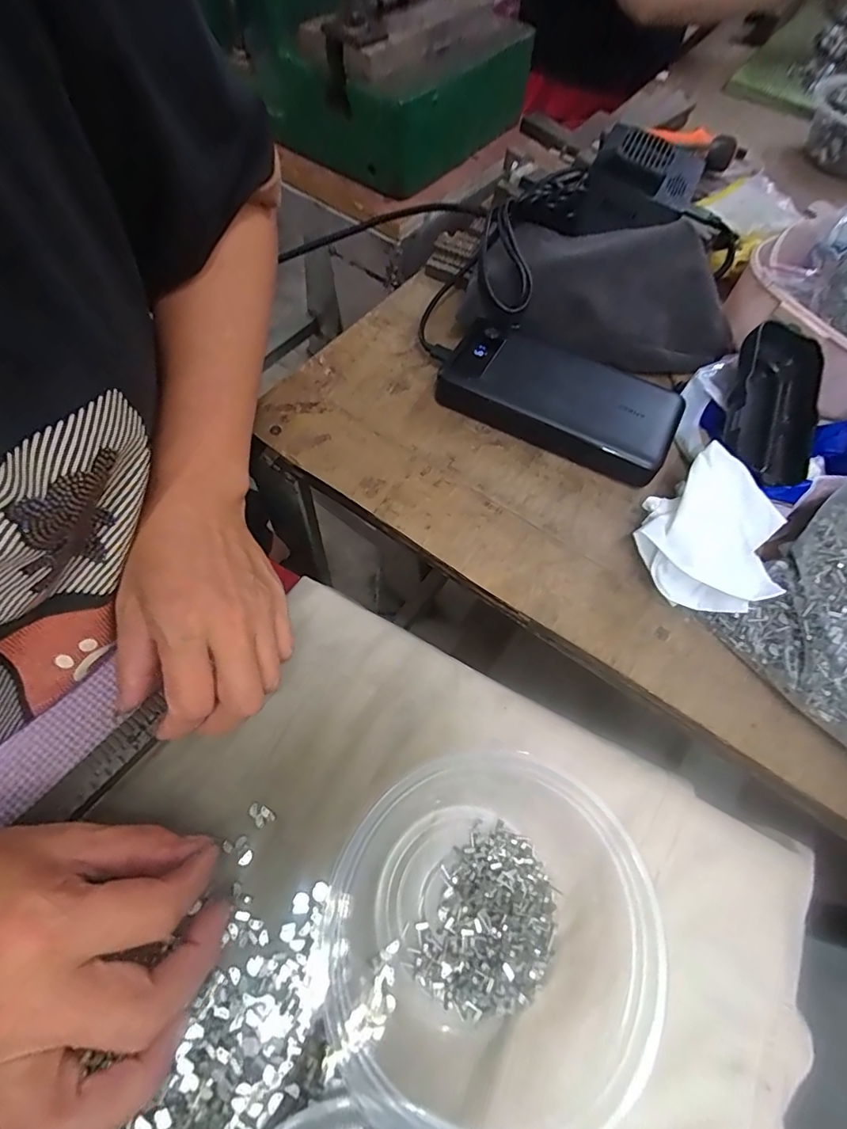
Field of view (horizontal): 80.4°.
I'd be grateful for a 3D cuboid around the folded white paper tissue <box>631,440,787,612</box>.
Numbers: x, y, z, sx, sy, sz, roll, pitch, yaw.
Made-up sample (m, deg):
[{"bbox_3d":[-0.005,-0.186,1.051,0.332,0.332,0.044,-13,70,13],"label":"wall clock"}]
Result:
[{"bbox_3d":[0.162,-0.014,0.287,0.074,0.045,0.079,36,67,13],"label":"folded white paper tissue"}]

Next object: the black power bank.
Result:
[{"bbox_3d":[0.090,-0.112,0.339,0.155,0.025,0.068,25,64,8],"label":"black power bank"}]

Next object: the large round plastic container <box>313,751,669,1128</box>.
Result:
[{"bbox_3d":[0.033,0.160,0.222,0.144,0.051,0.143,2,63,-4],"label":"large round plastic container"}]

